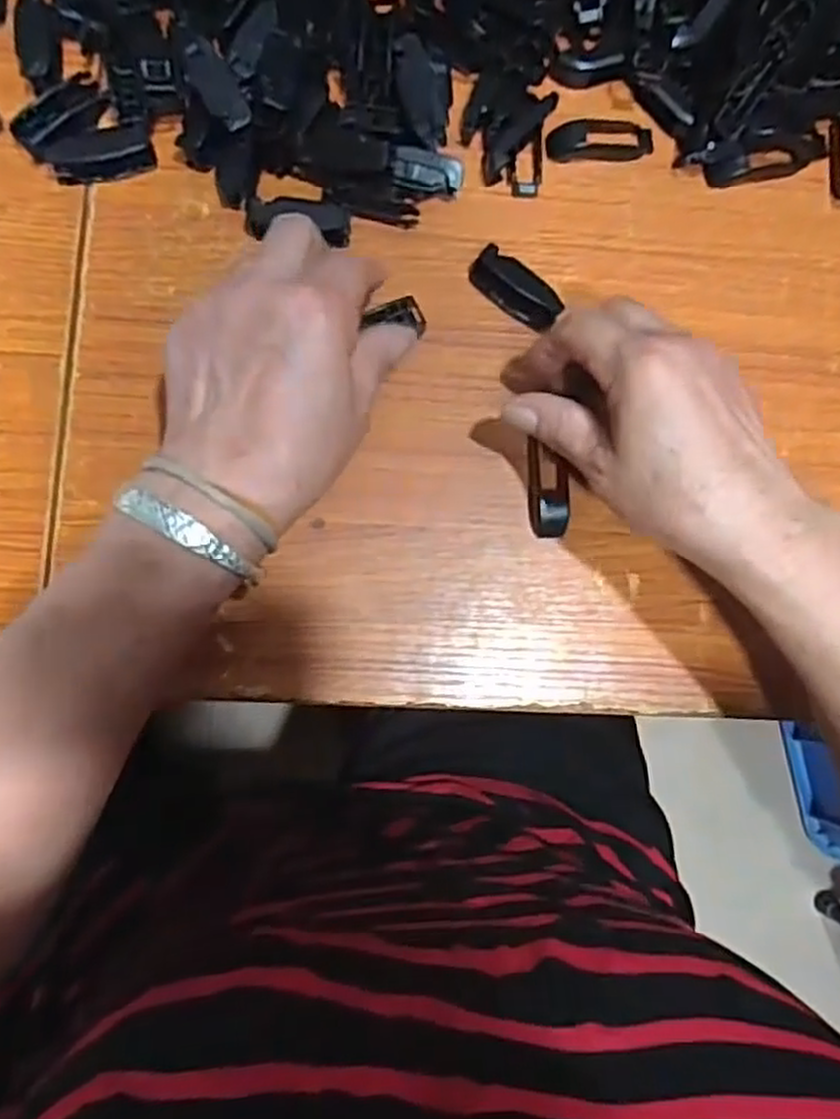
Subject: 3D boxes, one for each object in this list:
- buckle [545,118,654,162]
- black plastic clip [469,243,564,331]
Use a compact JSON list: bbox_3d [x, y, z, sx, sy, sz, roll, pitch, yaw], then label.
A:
[{"bbox_3d":[0.095,-0.223,0.409,0.058,0.004,0.022,-4,83,-5],"label":"buckle"},{"bbox_3d":[0.048,-0.136,0.388,0.049,0.014,0.019,37,81,3],"label":"black plastic clip"}]

